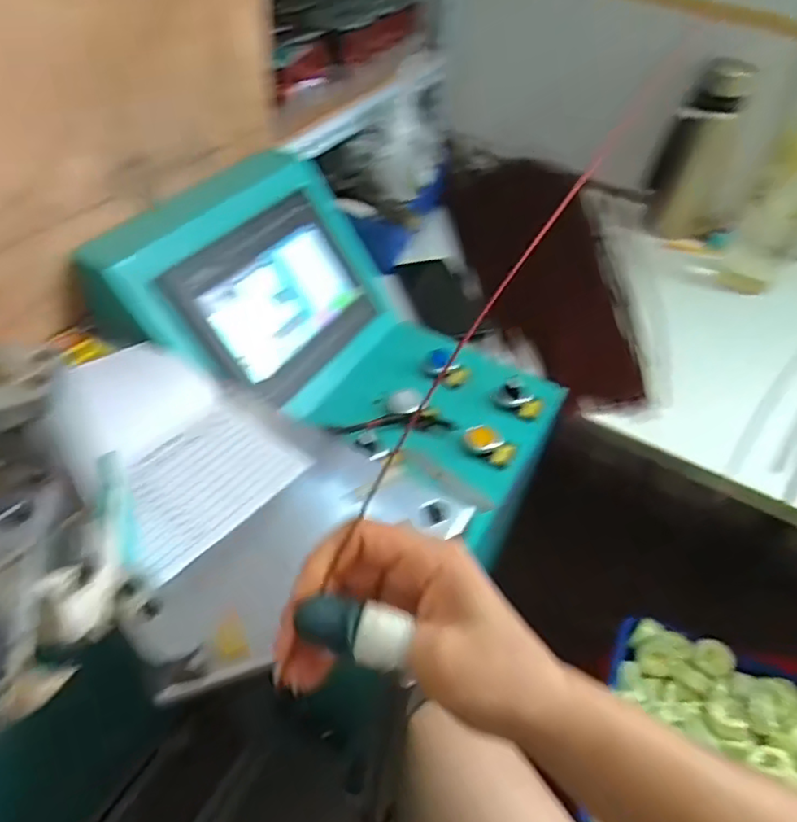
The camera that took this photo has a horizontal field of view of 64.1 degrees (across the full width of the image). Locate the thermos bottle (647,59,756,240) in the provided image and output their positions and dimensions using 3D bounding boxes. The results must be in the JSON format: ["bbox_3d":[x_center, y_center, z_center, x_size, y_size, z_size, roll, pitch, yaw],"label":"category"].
[{"bbox_3d":[0.415,-0.361,0.892,0.086,0.223,0.078,22,48,15],"label":"thermos bottle"}]

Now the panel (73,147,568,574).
[{"bbox_3d":[-0.035,-0.070,0.599,0.375,0.185,0.246,20,47,12],"label":"panel"}]

